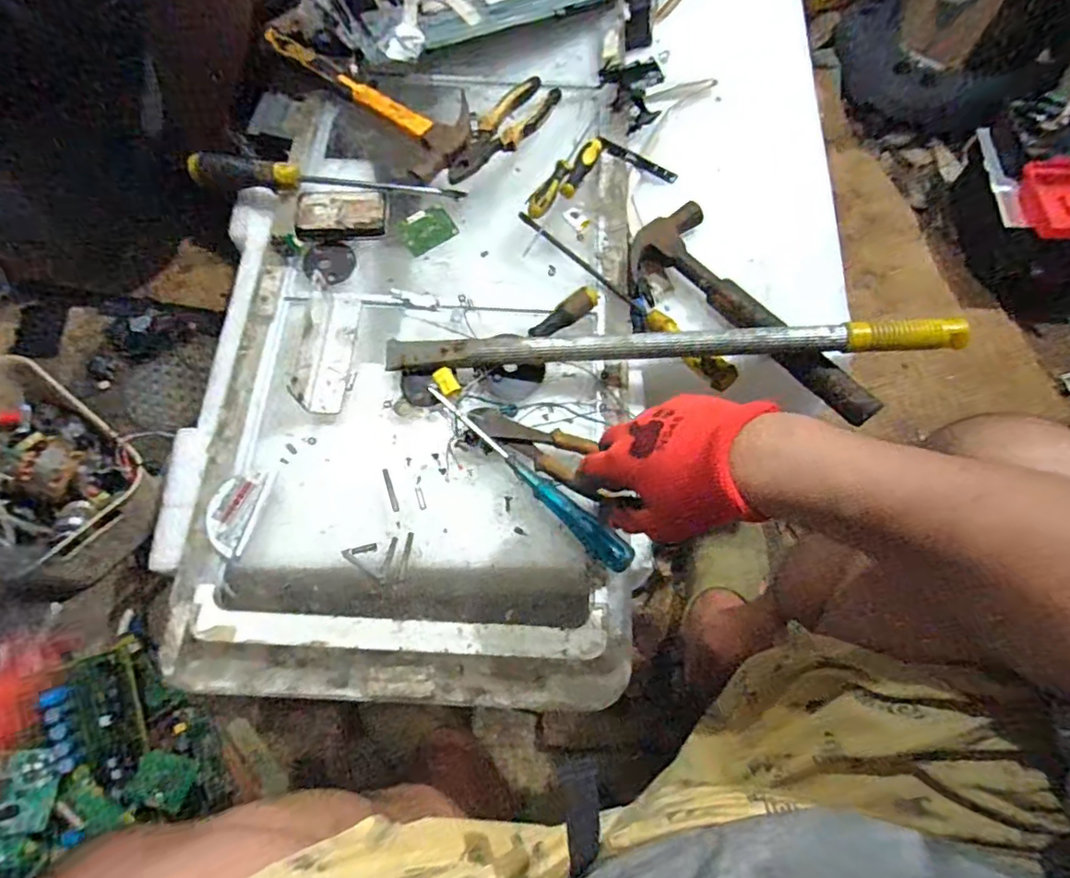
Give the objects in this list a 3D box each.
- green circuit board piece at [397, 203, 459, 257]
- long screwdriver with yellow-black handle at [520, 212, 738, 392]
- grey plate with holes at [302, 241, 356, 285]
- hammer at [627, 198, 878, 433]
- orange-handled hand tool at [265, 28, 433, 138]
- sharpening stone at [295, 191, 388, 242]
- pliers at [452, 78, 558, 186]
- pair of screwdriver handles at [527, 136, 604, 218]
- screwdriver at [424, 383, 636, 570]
[{"bbox_3d":[-0.120,-0.235,0.640,0.058,0.010,0.043,-33,73,-12],"label":"green circuit board piece"},{"bbox_3d":[0.095,-0.156,0.607,0.025,0.027,0.294,-41,75,-14],"label":"long screwdriver with yellow-black handle"},{"bbox_3d":[-0.225,-0.192,0.626,0.054,0.006,0.052,0,69,0],"label":"grey plate with holes"},{"bbox_3d":[0.207,-0.123,0.586,0.106,0.048,0.300,-26,72,-10],"label":"hammer"},{"bbox_3d":[-0.228,-0.435,0.698,0.254,0.018,0.028,34,73,12],"label":"orange-handled hand tool"},{"bbox_3d":[-0.212,-0.248,0.631,0.095,0.023,0.053,-4,70,-2],"label":"sharpening stone"},{"bbox_3d":[-0.046,-0.371,0.683,0.067,0.017,0.178,36,73,12],"label":"pliers"},{"bbox_3d":[0.035,-0.301,0.660,0.034,0.017,0.127,30,72,10],"label":"pair of screwdriver handles"},{"bbox_3d":[-0.009,0.036,0.528,0.240,0.025,0.024,40,74,13],"label":"screwdriver"}]

